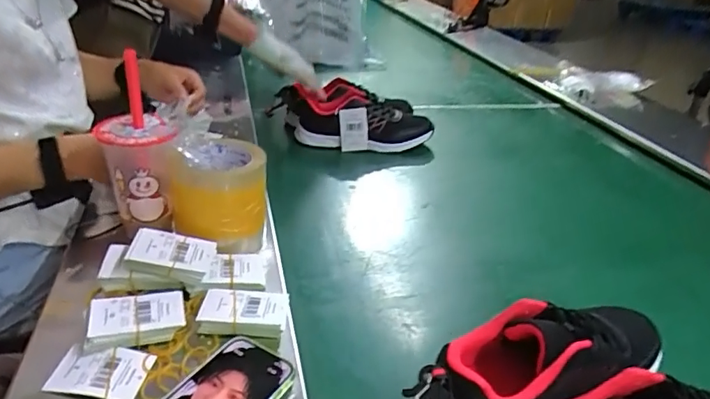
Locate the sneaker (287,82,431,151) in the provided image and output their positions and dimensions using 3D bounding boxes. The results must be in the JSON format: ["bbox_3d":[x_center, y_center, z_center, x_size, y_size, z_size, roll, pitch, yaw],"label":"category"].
[{"bbox_3d":[0.003,-0.147,0.998,0.283,0.108,0.098,8,29,8],"label":"sneaker"}]

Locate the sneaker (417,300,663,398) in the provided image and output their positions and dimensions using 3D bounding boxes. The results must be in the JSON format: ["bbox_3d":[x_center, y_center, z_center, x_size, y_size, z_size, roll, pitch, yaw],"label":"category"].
[{"bbox_3d":[0.173,0.148,0.454,0.254,0.087,0.084,-9,31,-21],"label":"sneaker"}]

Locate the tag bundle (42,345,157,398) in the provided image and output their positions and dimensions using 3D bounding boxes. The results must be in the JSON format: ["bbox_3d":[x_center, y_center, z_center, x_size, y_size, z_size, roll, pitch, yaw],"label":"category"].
[{"bbox_3d":[-0.222,0.149,0.437,0.078,0.015,0.049,5,29,3],"label":"tag bundle"}]

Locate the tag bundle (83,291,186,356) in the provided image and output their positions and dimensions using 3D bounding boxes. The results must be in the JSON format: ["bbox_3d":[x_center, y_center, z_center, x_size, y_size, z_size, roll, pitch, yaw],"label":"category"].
[{"bbox_3d":[-0.207,0.114,0.480,0.085,0.026,0.054,-9,31,-21],"label":"tag bundle"}]

